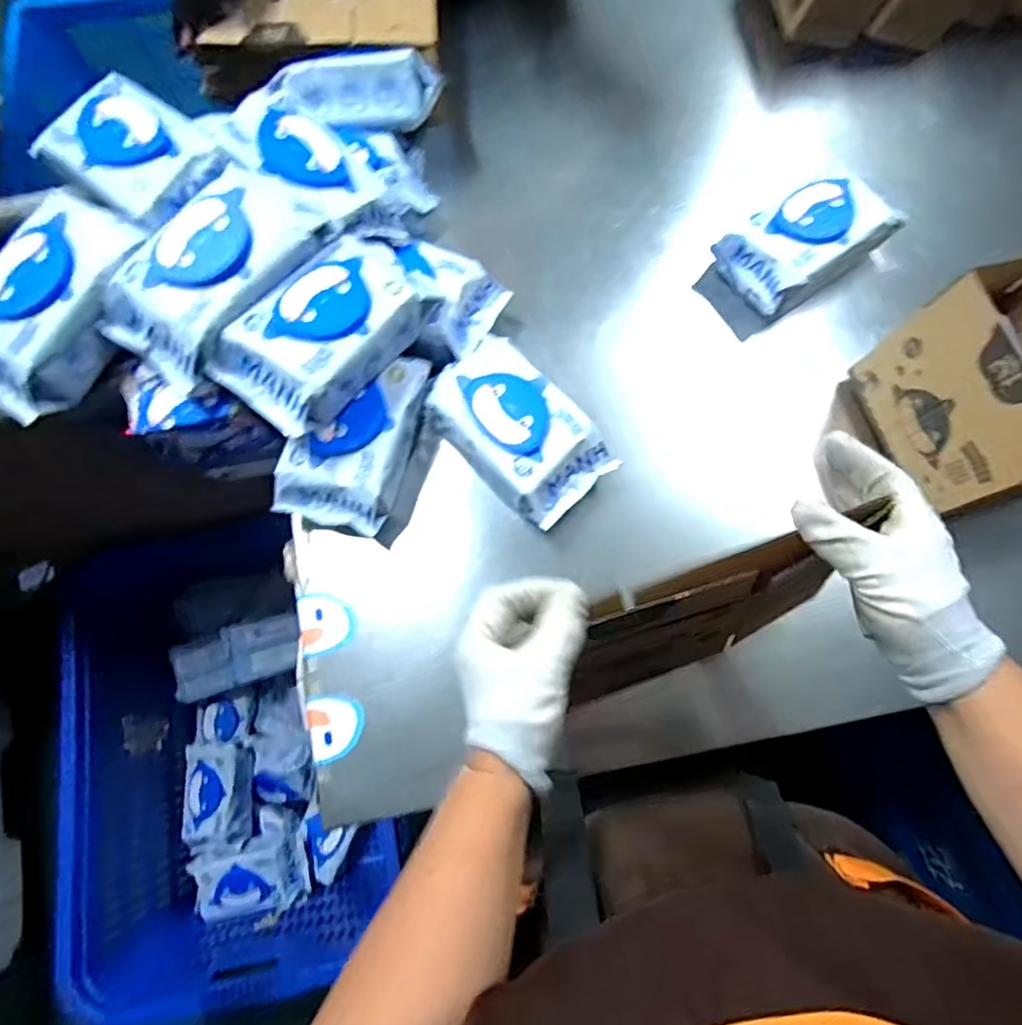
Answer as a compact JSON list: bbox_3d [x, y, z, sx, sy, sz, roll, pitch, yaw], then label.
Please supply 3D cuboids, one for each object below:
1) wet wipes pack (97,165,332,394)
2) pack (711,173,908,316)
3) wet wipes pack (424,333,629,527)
[{"bbox_3d":[-0.278,-0.231,0.540,0.120,0.055,0.212,35,78,9],"label":"wet wipes pack"},{"bbox_3d":[0.349,-0.323,0.674,0.197,0.060,0.108,-35,78,-9],"label":"pack"},{"bbox_3d":[0.008,-0.084,0.618,0.116,0.079,0.193,-41,79,-10],"label":"wet wipes pack"}]

